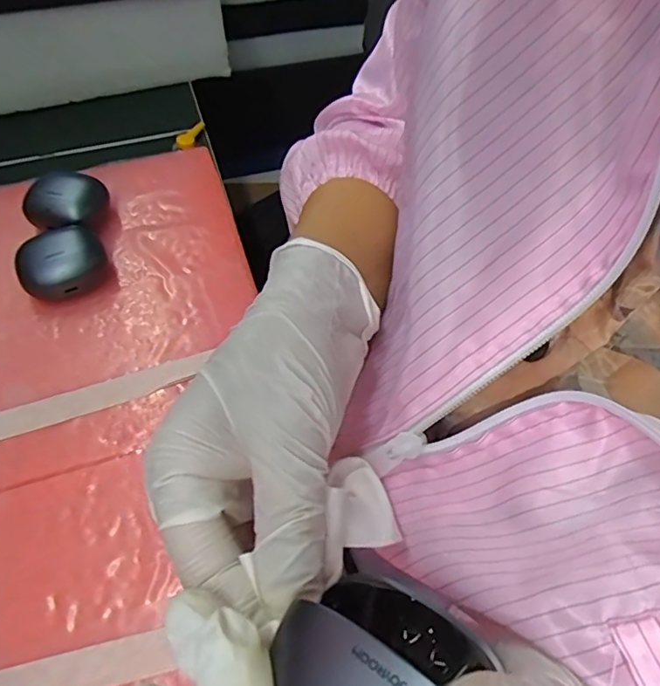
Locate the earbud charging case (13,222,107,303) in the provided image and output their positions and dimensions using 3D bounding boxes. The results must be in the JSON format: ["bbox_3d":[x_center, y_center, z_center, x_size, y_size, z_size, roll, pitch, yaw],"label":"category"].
[{"bbox_3d":[-0.182,-0.053,0.357,0.056,0.032,0.043,-37,65,-21],"label":"earbud charging case"}]

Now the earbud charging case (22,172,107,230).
[{"bbox_3d":[-0.195,-0.103,0.390,0.047,0.031,0.050,6,58,3],"label":"earbud charging case"}]

